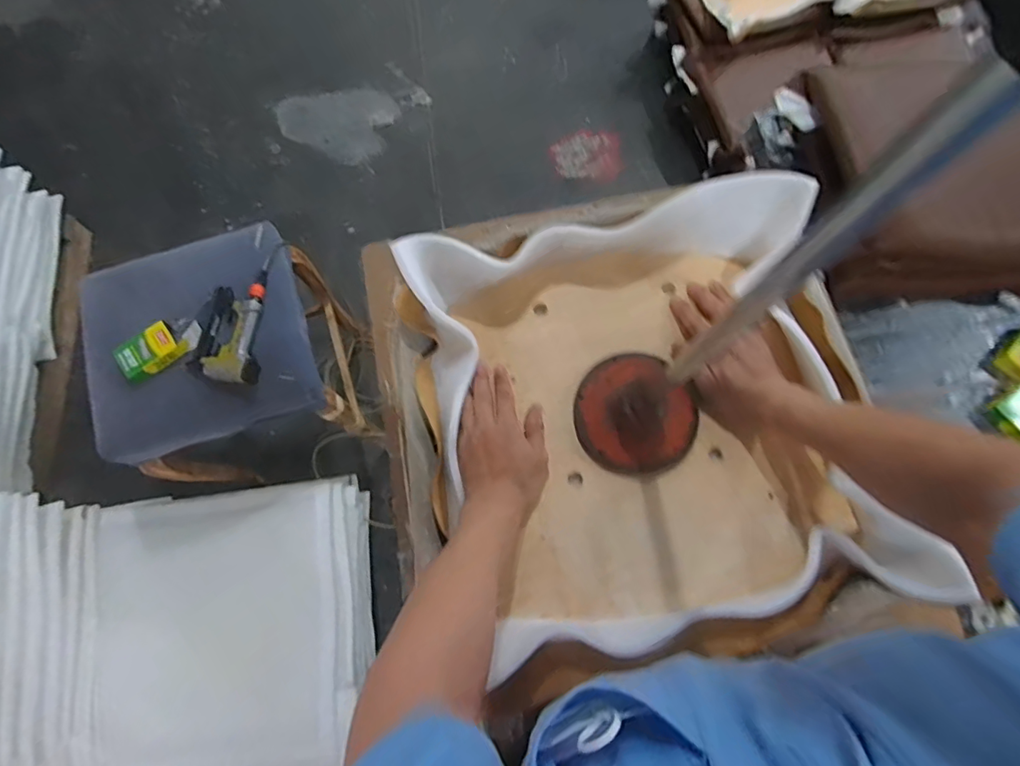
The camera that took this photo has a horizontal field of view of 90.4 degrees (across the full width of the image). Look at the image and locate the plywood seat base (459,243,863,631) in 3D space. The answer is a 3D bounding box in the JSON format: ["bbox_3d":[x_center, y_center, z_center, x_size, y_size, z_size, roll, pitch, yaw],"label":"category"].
[{"bbox_3d":[0.164,0.054,0.610,0.373,0.020,0.398,-12,74,-3],"label":"plywood seat base"}]

